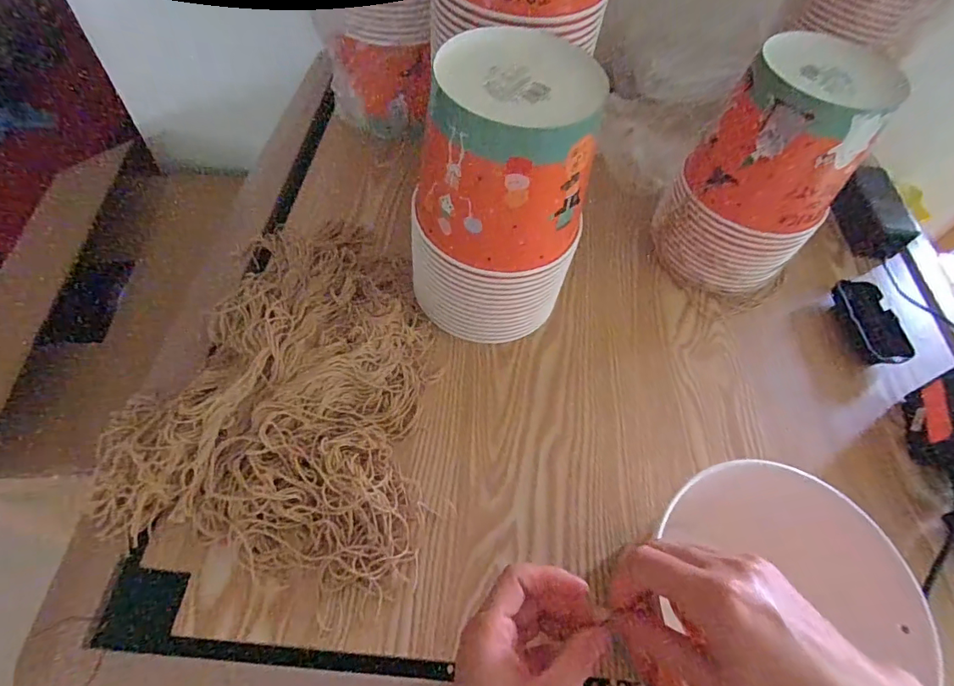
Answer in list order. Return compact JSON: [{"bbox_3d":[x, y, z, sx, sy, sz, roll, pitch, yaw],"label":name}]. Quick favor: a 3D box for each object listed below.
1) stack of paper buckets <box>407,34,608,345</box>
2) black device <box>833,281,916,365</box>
[{"bbox_3d":[0.021,-0.120,0.445,0.149,0.245,0.144,12,58,3],"label":"stack of paper buckets"},{"bbox_3d":[0.443,-0.024,0.543,0.057,0.019,0.108,1,58,-4],"label":"black device"}]

